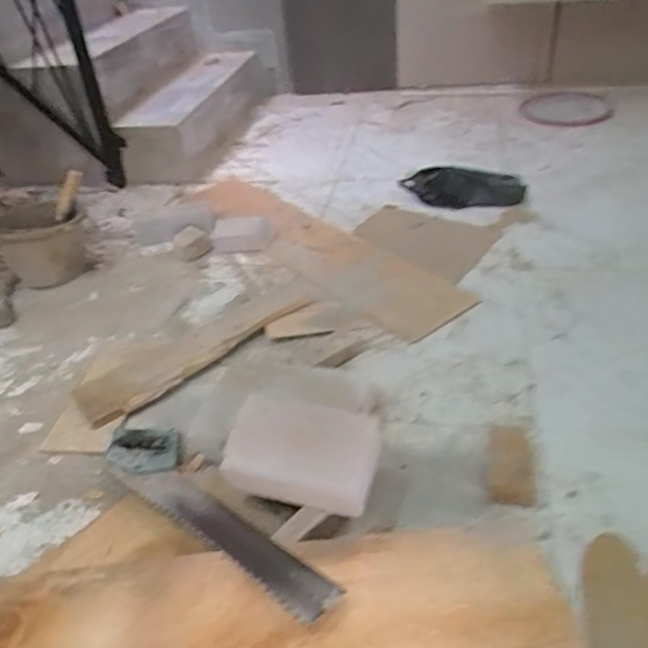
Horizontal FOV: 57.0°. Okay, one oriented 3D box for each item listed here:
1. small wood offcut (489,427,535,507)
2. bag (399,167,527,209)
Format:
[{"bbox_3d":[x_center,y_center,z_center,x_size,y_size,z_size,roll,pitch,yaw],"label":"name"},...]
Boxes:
[{"bbox_3d":[0.284,0.214,0.916,0.061,0.013,0.141,2,37,10],"label":"small wood offcut"},{"bbox_3d":[0.393,-0.386,1.697,0.332,0.099,0.076,7,38,16],"label":"bag"}]

